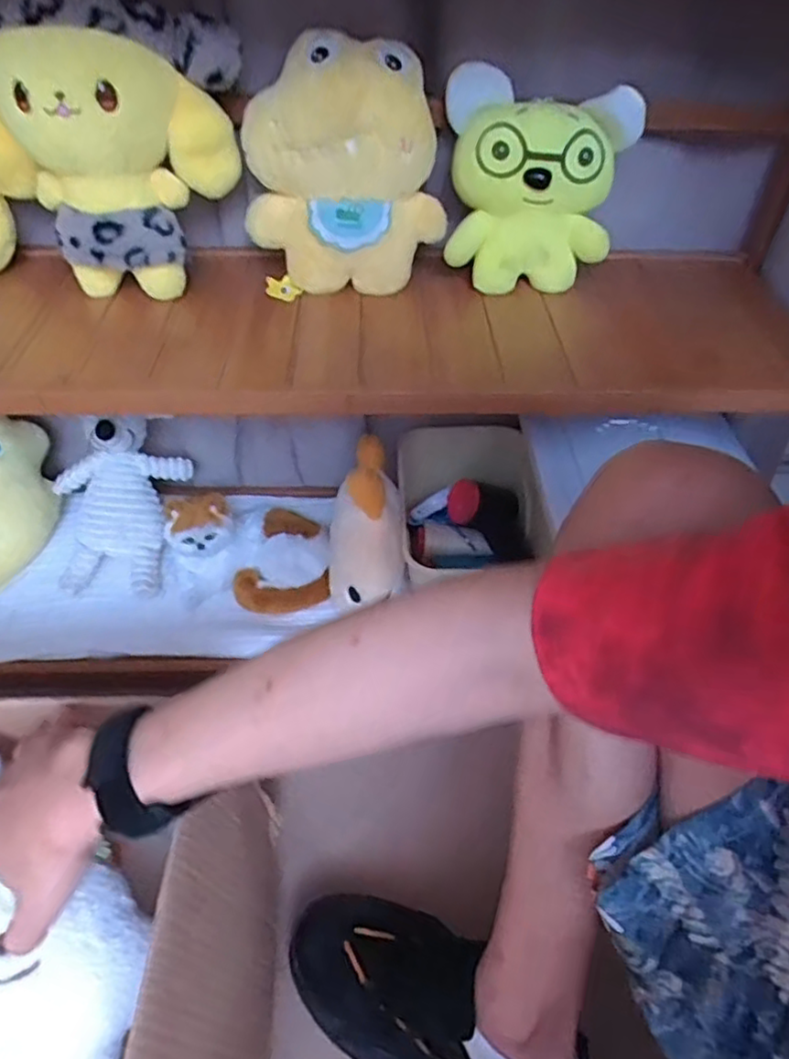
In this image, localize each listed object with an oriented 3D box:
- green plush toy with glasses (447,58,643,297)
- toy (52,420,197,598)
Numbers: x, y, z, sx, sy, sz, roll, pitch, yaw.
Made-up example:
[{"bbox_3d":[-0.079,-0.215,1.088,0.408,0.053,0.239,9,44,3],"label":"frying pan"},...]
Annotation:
[{"bbox_3d":[0.134,-0.328,0.632,0.174,0.162,0.074,2,46,0],"label":"green plush toy with glasses"},{"bbox_3d":[-0.354,-0.040,0.807,0.143,0.168,0.162,11,47,8],"label":"toy"}]

